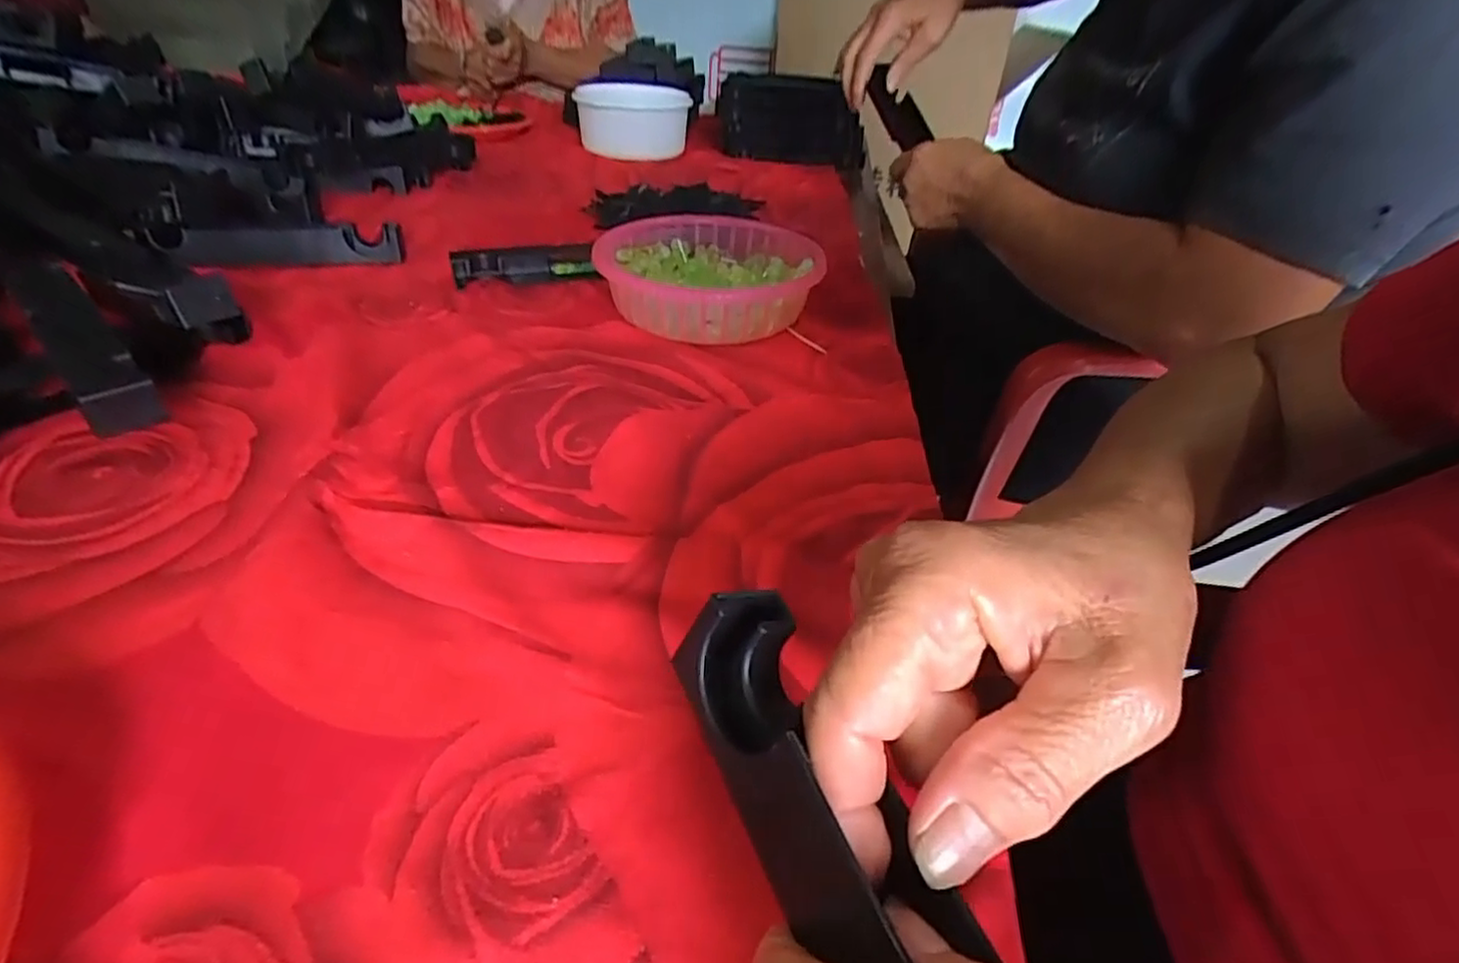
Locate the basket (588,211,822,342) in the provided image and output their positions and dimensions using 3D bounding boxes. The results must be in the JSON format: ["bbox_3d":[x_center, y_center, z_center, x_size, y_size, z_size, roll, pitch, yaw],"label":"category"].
[{"bbox_3d":[-0.016,-0.157,0.538,0.168,0.050,0.162,5,36,0],"label":"basket"}]

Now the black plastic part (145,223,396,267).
[{"bbox_3d":[-0.365,-0.195,0.569,0.175,0.029,0.021,-6,38,-14],"label":"black plastic part"}]

